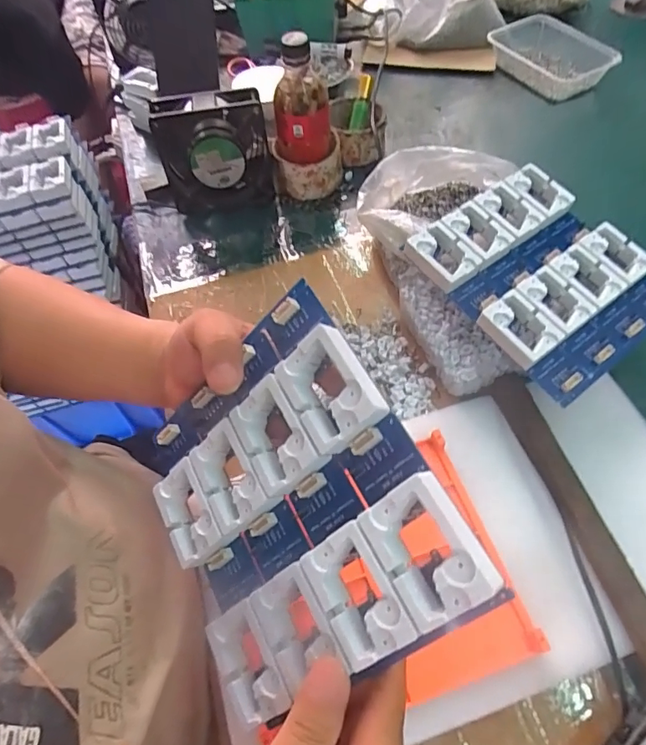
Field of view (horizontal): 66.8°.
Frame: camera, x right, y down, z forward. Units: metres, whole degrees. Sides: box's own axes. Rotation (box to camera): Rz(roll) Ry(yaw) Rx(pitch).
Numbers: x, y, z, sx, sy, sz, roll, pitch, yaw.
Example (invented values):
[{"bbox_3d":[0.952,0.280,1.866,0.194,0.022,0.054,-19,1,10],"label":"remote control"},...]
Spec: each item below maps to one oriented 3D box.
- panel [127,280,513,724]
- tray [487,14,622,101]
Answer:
[{"bbox_3d":[-0.022,0.070,0.267,0.163,0.020,0.184,-43,62,22],"label":"panel"},{"bbox_3d":[0.335,-0.457,0.714,0.110,0.052,0.169,-29,62,-13],"label":"tray"}]

